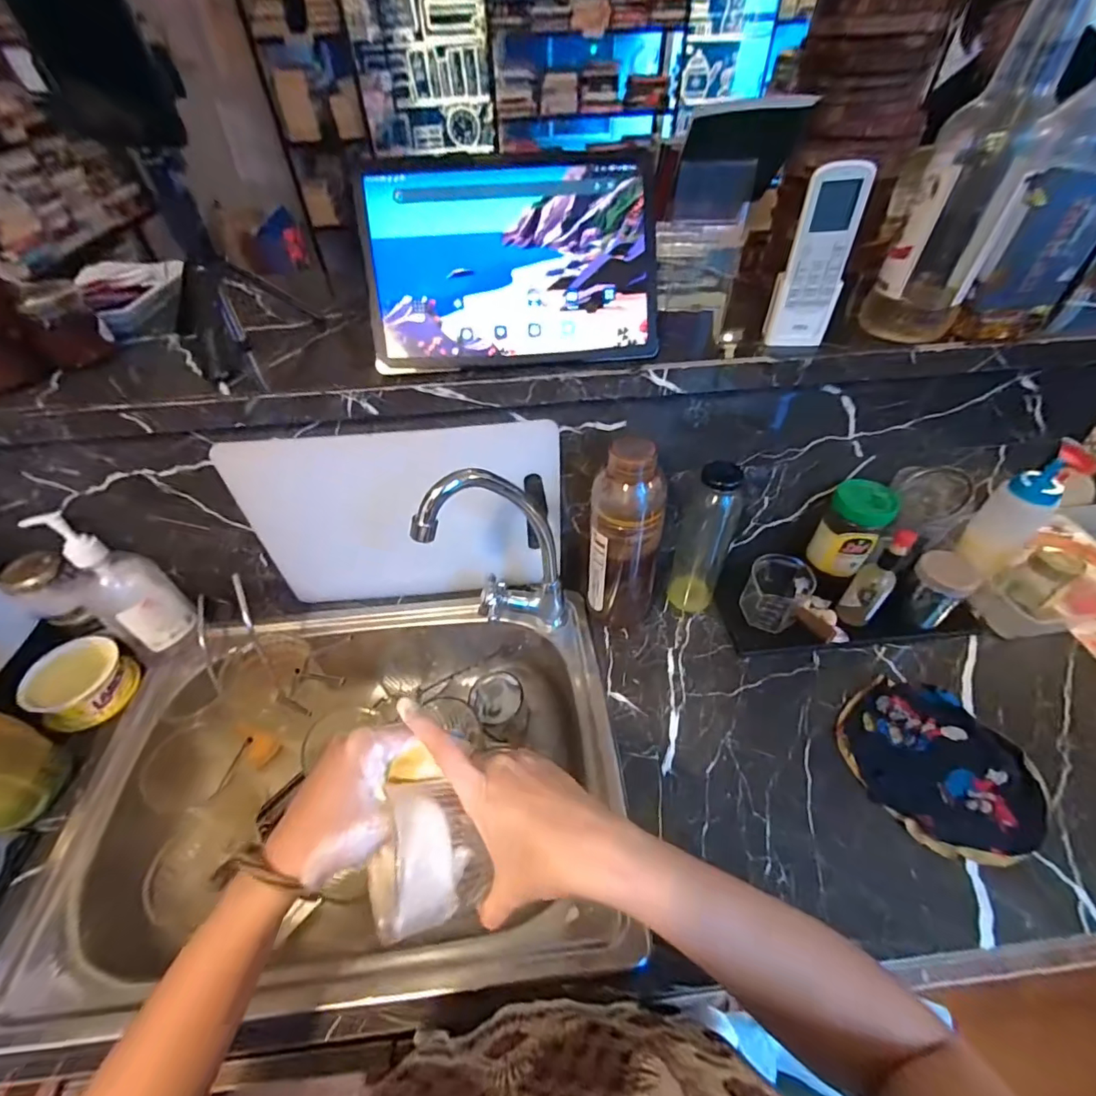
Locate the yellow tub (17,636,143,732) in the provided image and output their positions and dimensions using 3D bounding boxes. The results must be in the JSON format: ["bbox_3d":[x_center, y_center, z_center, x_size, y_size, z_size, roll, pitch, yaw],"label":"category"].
[{"bbox_3d":[-0.507,0.147,0.534,0.076,0.052,0.085,18,49,18],"label":"yellow tub"}]

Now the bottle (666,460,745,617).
[{"bbox_3d":[0.183,-0.011,0.568,0.058,0.207,0.064,22,51,21],"label":"bottle"}]

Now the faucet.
[{"bbox_3d":[-0.054,0.015,0.511,0.142,0.255,0.052,-19,49,-16],"label":"faucet"}]

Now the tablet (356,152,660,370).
[{"bbox_3d":[-0.029,-0.249,0.432,0.248,0.165,0.010,-4,12,-3],"label":"tablet"}]

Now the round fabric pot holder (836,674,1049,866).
[{"bbox_3d":[0.381,0.208,0.481,0.154,0.012,0.167,0,48,0],"label":"round fabric pot holder"}]

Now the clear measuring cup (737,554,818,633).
[{"bbox_3d":[0.273,0.052,0.588,0.066,0.066,0.071,-1,46,1],"label":"clear measuring cup"}]

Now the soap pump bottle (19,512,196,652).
[{"bbox_3d":[-0.468,0.036,0.537,0.083,0.165,0.072,25,53,21],"label":"soap pump bottle"}]

